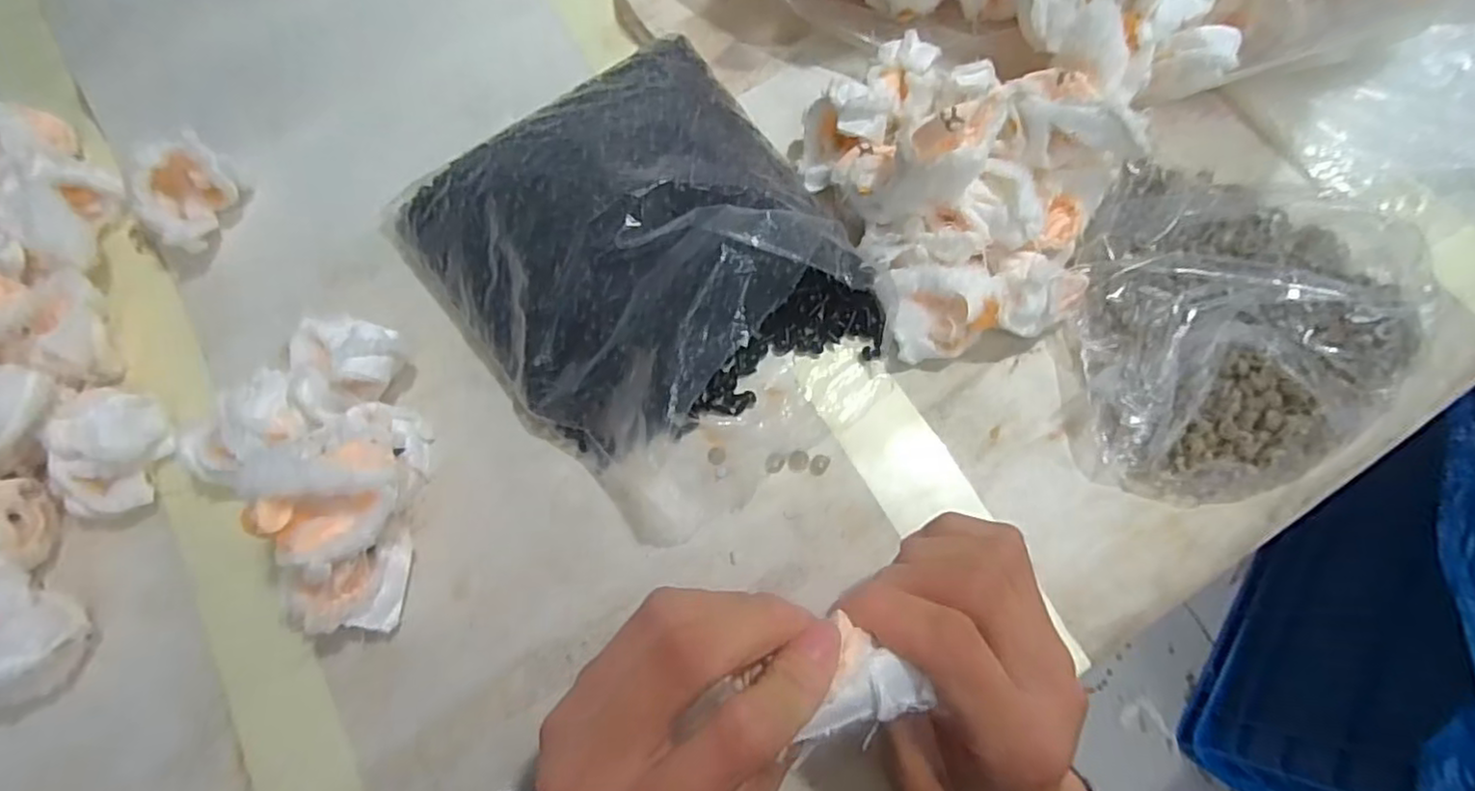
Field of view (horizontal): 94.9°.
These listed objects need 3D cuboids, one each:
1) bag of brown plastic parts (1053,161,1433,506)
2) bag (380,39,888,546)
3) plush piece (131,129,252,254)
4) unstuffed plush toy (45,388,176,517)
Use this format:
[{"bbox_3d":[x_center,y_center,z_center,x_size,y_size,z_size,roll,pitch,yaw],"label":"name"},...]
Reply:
[{"bbox_3d":[0.257,-0.038,0.340,0.164,0.035,0.191,15,74,6],"label":"bag of brown plastic parts"},{"bbox_3d":[-0.045,-0.073,0.345,0.197,0.051,0.239,-38,76,-9],"label":"bag"},{"bbox_3d":[-0.308,-0.115,0.377,0.031,0.040,0.058,20,75,7],"label":"plush piece"},{"bbox_3d":[-0.309,0.028,0.336,0.041,0.034,0.058,2,74,2],"label":"unstuffed plush toy"}]

